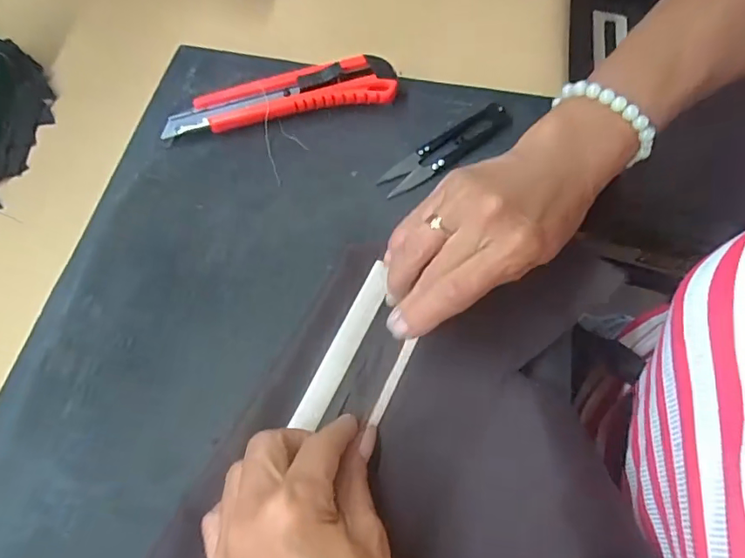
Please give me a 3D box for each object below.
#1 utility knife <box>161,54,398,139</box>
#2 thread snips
[{"bbox_3d":[-0.061,-0.123,0.340,0.152,0.020,0.034,-11,66,-4],"label":"utility knife"},{"bbox_3d":[0.049,-0.087,0.331,0.099,0.009,0.025,-33,69,-14],"label":"thread snips"}]

